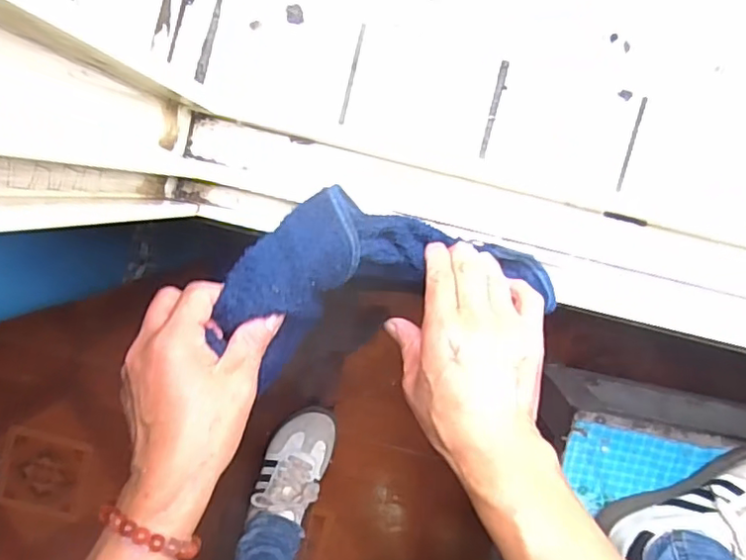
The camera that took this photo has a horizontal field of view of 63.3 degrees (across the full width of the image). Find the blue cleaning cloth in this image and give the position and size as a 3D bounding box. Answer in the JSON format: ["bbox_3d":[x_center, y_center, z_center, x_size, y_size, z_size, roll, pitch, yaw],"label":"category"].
[{"bbox_3d":[0.004,-0.004,0.403,0.214,0.063,0.109,-9,98,-13],"label":"blue cleaning cloth"}]

